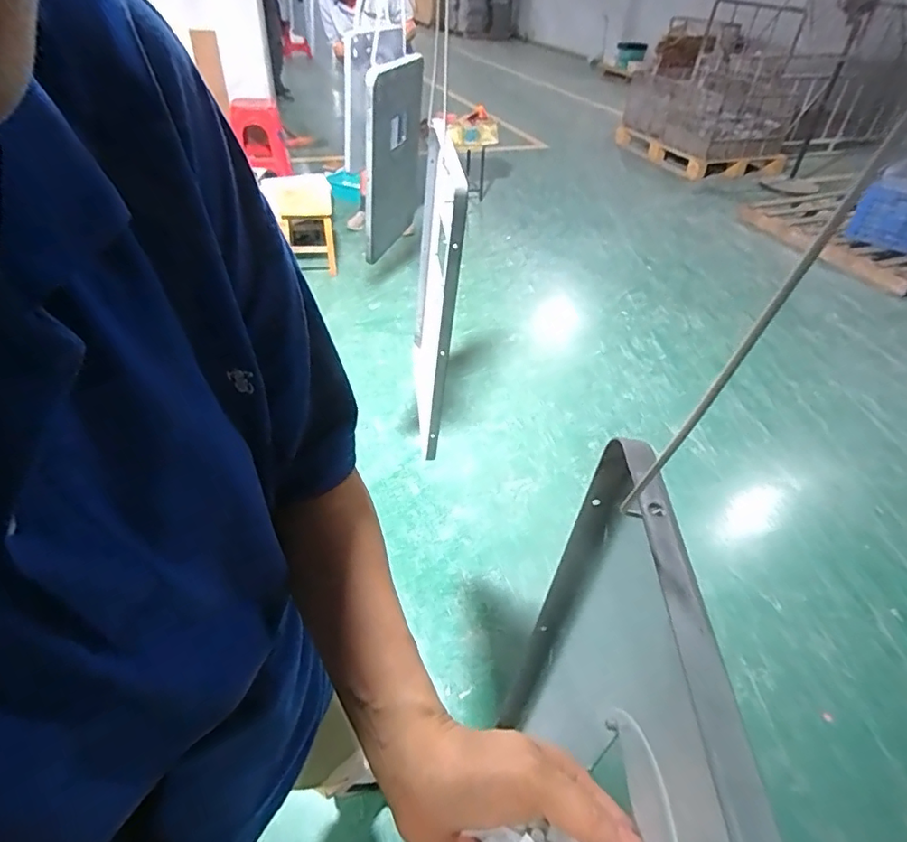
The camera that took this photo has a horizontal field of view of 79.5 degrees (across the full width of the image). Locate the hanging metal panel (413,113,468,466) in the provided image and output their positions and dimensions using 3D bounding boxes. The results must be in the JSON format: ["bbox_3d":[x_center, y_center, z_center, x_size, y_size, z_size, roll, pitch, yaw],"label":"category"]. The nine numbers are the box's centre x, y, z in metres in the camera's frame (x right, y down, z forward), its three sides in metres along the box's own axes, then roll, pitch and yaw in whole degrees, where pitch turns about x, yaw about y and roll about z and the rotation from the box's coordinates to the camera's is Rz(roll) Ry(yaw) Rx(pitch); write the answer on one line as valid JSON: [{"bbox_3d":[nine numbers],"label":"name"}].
[{"bbox_3d":[-0.033,-0.231,0.914,0.019,0.407,0.409,-2,39,-6],"label":"hanging metal panel"}]

